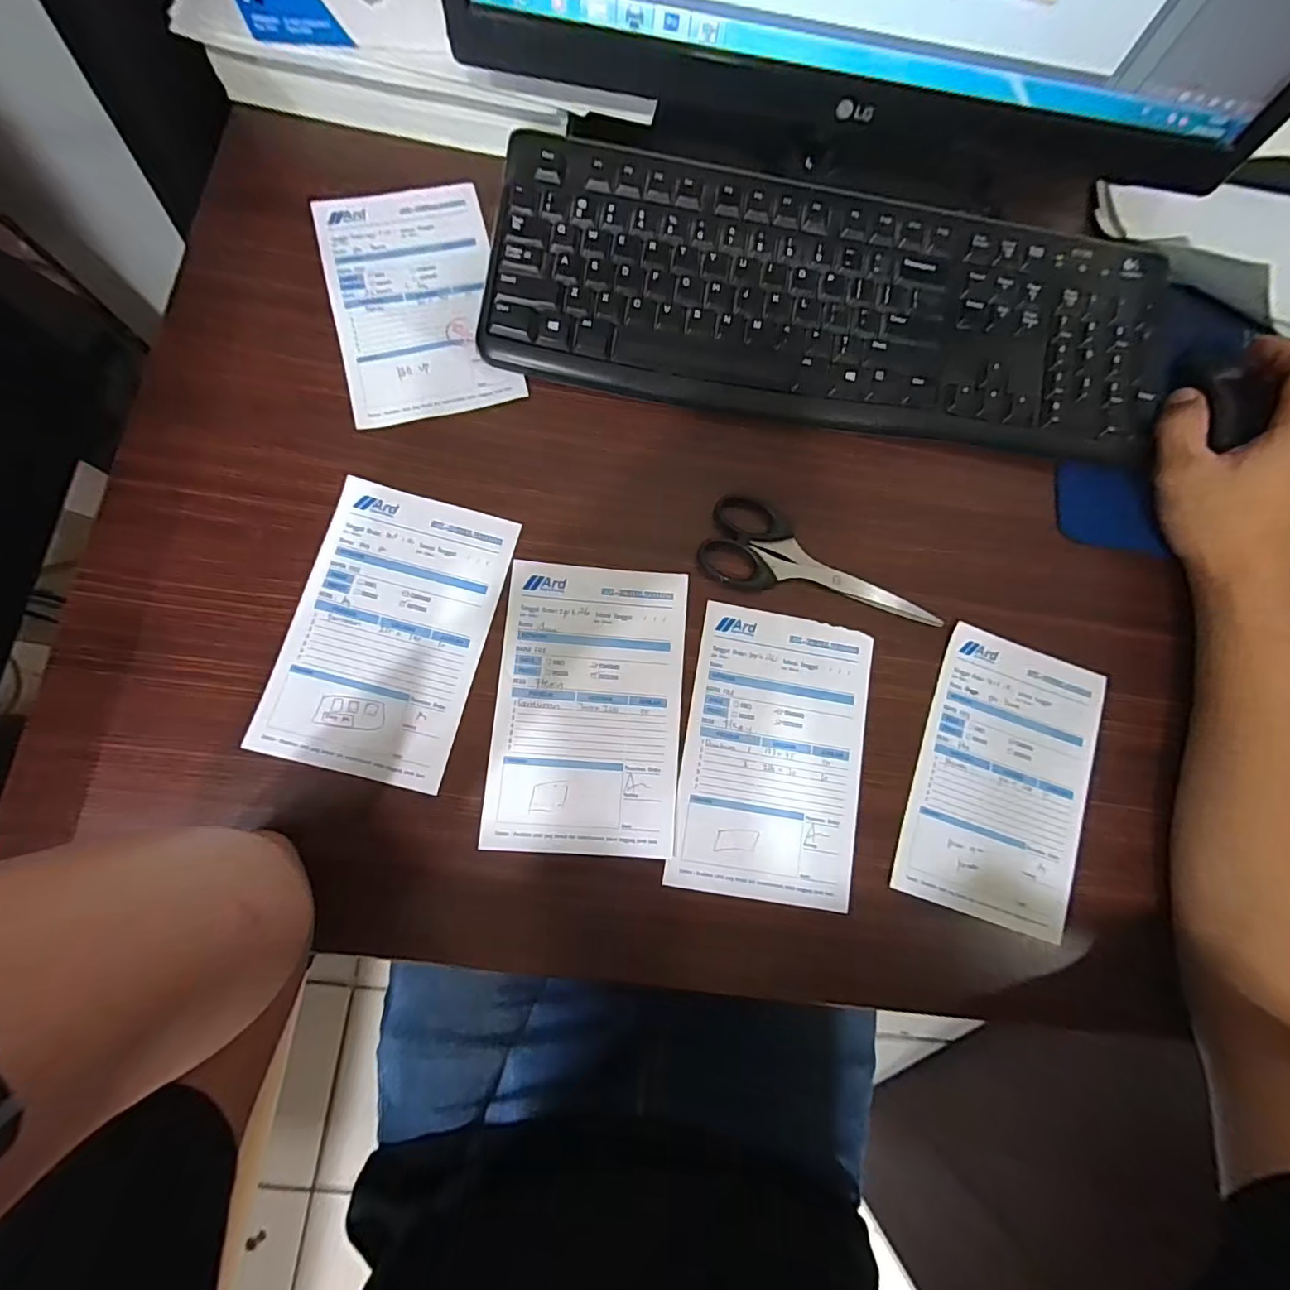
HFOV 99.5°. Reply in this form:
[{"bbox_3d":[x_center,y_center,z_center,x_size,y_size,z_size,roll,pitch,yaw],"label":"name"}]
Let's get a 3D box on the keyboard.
[{"bbox_3d":[0.118,-0.219,0.352,0.422,0.028,0.158,7,81,-4],"label":"keyboard"}]

